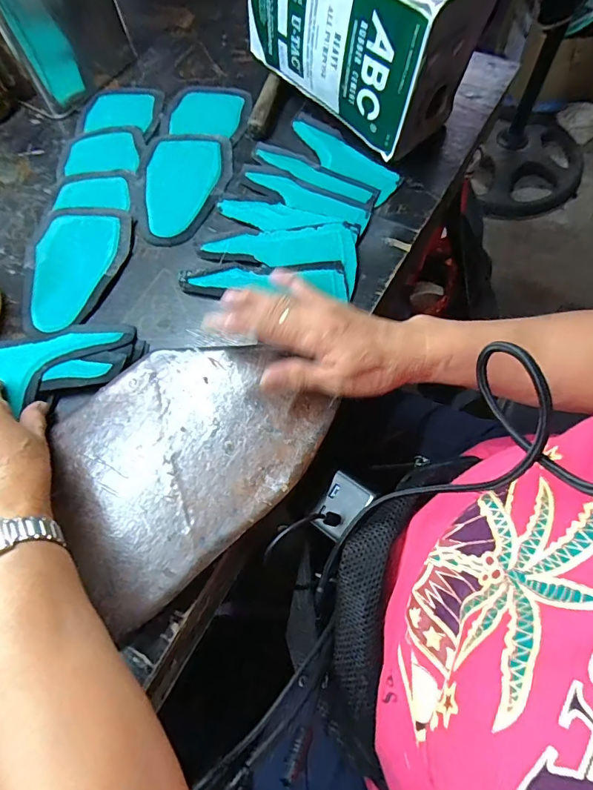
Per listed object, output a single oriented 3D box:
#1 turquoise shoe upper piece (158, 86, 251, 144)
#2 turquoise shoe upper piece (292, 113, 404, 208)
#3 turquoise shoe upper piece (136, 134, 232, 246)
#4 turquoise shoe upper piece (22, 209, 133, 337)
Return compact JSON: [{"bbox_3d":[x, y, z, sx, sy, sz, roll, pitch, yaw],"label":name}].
[{"bbox_3d":[-0.112,-0.350,0.546,0.108,0.005,0.094,11,66,9],"label":"turquoise shoe upper piece"},{"bbox_3d":[0.048,-0.275,0.511,0.051,0.007,0.167,-40,69,-12],"label":"turquoise shoe upper piece"},{"bbox_3d":[-0.126,-0.235,0.498,0.103,0.011,0.157,-4,64,2],"label":"turquoise shoe upper piece"},{"bbox_3d":[-0.232,-0.129,0.458,0.107,0.007,0.152,2,69,6],"label":"turquoise shoe upper piece"}]

